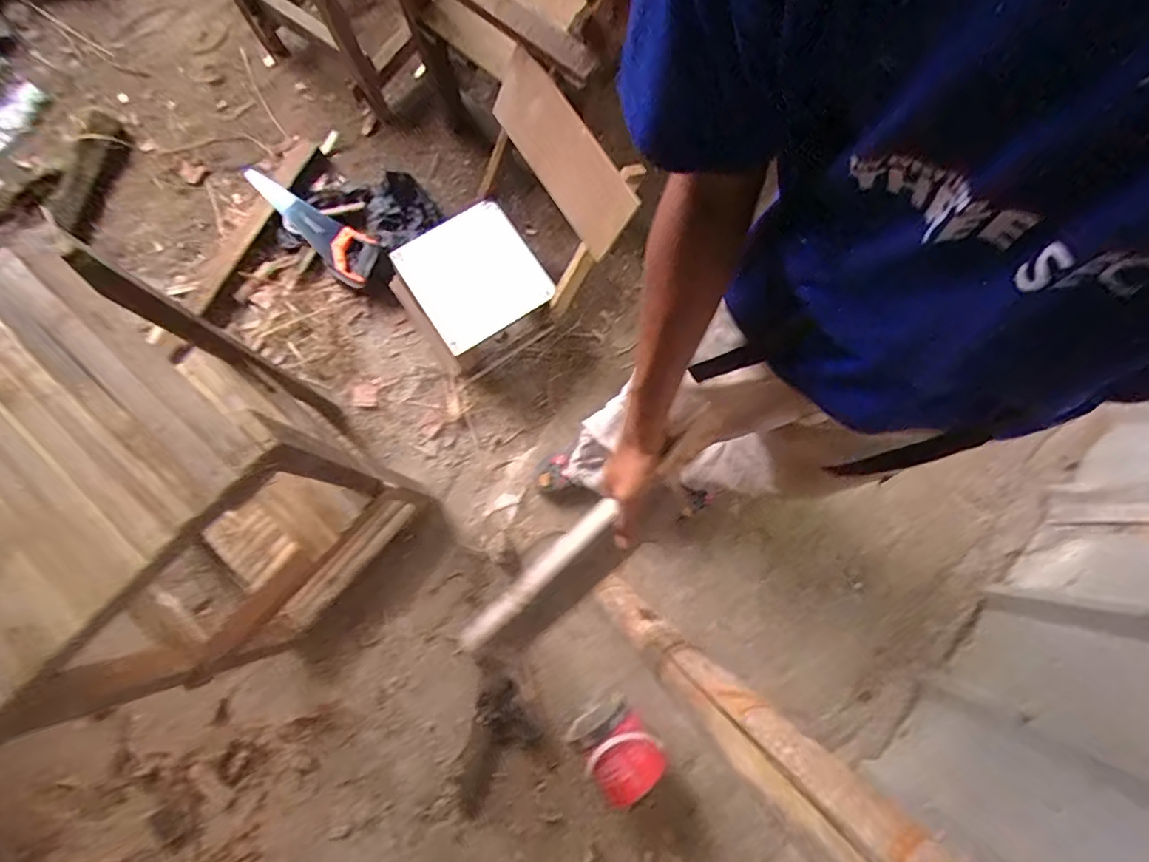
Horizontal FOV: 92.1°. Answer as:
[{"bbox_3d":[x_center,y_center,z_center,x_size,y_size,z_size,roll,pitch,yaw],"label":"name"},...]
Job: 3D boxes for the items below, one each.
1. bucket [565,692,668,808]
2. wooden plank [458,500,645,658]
[{"bbox_3d":[0.090,0.666,1.172,0.154,0.136,0.171,-39,81,-6],"label":"bucket"},{"bbox_3d":[-0.030,0.179,0.625,0.234,0.040,0.065,-43,81,9],"label":"wooden plank"}]

